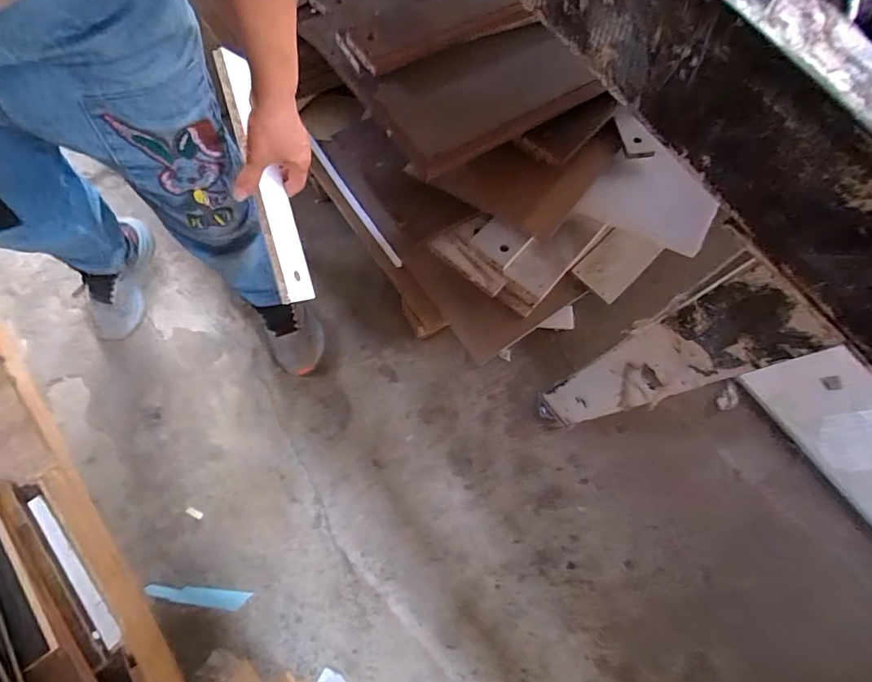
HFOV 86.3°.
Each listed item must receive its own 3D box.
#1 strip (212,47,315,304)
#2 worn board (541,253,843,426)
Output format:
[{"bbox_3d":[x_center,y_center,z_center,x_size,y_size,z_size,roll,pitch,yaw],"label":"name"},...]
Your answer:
[{"bbox_3d":[-0.203,-0.190,0.554,0.011,0.059,0.290,-10,98,25],"label":"strip"},{"bbox_3d":[0.246,0.053,0.611,0.040,0.601,0.094,-40,77,-12],"label":"worn board"}]

